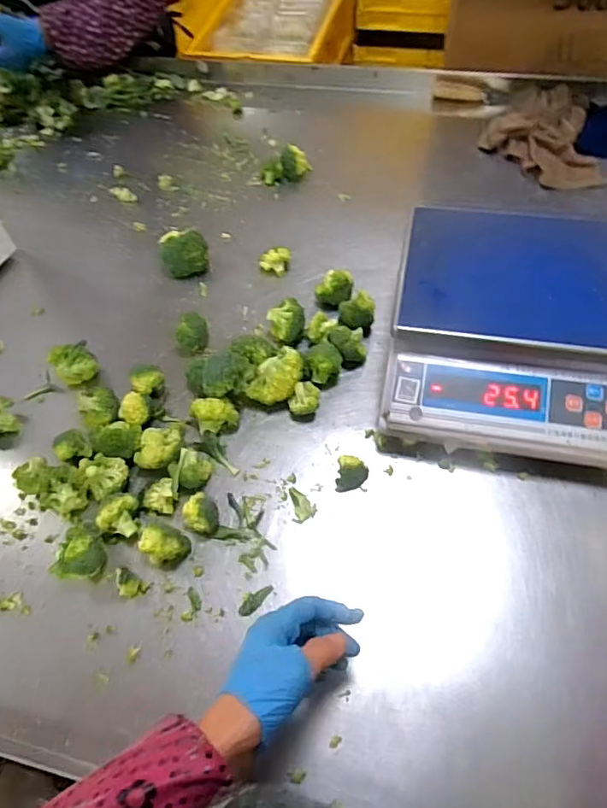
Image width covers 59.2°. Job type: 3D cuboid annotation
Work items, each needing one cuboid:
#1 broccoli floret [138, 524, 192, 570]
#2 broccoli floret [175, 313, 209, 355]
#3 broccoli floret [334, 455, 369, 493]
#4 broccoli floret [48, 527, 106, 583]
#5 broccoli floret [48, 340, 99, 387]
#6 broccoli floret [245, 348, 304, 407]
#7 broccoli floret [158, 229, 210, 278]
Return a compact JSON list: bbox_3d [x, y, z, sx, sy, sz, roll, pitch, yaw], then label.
[{"bbox_3d":[-0.148,0.149,0.565,0.043,0.037,0.041,-1,59,2],"label":"broccoli floret"},{"bbox_3d":[-0.150,-0.092,0.724,0.033,0.046,0.043,15,61,11],"label":"broccoli floret"},{"bbox_3d":[0.055,0.080,0.602,0.034,0.028,0.036,6,60,6],"label":"broccoli floret"},{"bbox_3d":[-0.239,0.160,0.566,0.052,0.039,0.052,-1,59,2],"label":"broccoli floret"},{"bbox_3d":[-0.298,-0.052,0.700,0.050,0.049,0.040,-29,62,-14],"label":"broccoli floret"},{"bbox_3d":[-0.033,-0.029,0.664,0.076,0.051,0.051,-34,63,-16],"label":"broccoli floret"},{"bbox_3d":[-0.178,-0.227,0.802,0.069,0.057,0.052,-6,59,0],"label":"broccoli floret"}]

